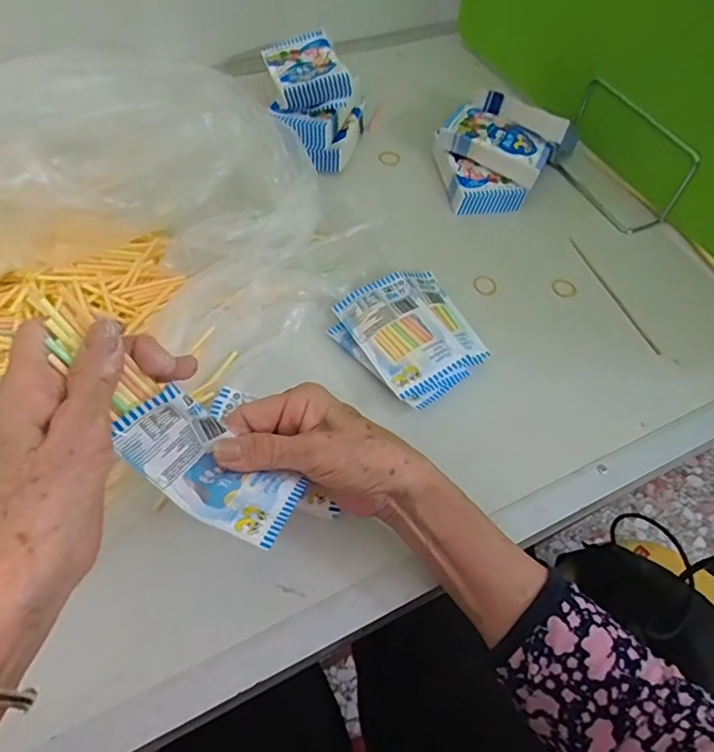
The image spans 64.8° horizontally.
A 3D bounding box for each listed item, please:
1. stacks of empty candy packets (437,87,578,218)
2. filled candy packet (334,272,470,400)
[{"bbox_3d":[0.140,-0.232,0.577,0.115,0.059,0.144,34,61,16],"label":"stacks of empty candy packets"},{"bbox_3d":[0.034,-0.036,0.452,0.065,0.016,0.102,-25,63,-19],"label":"filled candy packet"}]

